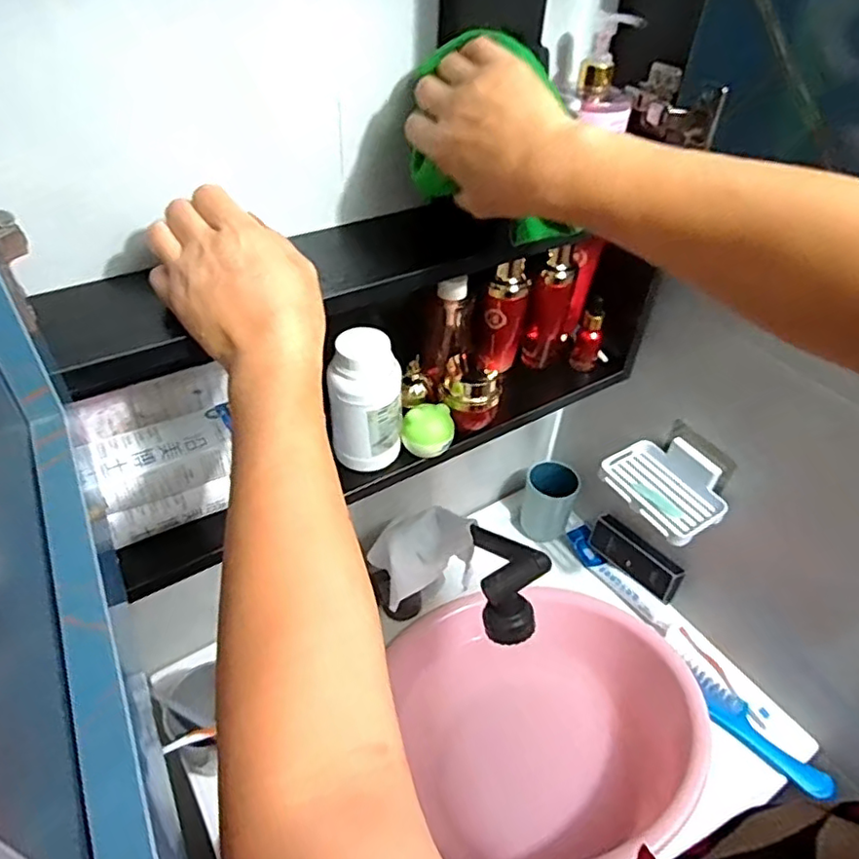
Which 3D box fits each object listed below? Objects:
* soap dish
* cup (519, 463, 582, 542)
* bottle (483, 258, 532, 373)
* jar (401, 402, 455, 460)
[{"bbox_3d":[0.267,0.058,0.703,0.092,0.044,0.136,-24,49,-27],"label":"soap dish"},{"bbox_3d":[0.168,0.109,0.873,0.068,0.110,0.070,2,42,-2],"label":"cup"},{"bbox_3d":[0.076,-0.112,0.610,0.037,0.112,0.045,10,43,7],"label":"bottle"},{"bbox_3d":[-0.001,-0.001,0.560,0.044,0.040,0.035,12,43,9],"label":"jar"}]

